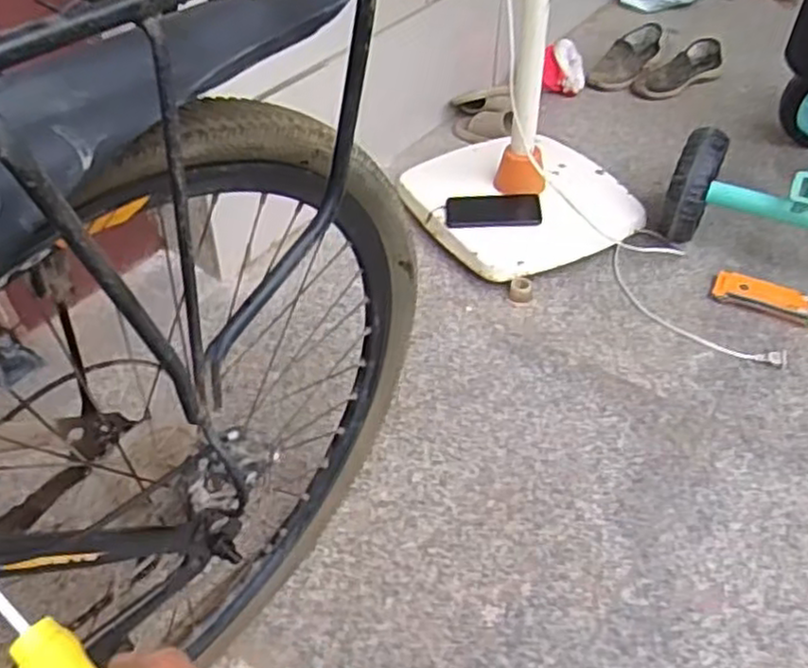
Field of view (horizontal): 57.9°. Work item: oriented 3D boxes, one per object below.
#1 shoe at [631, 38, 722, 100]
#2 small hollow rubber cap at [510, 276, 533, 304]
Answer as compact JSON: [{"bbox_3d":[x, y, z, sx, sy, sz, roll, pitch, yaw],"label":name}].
[{"bbox_3d":[0.641,-0.618,1.692,0.214,0.071,0.085,-25,48,-24],"label":"shoe"},{"bbox_3d":[0.195,-0.076,1.209,0.038,0.028,0.042,4,47,6],"label":"small hollow rubber cap"}]

